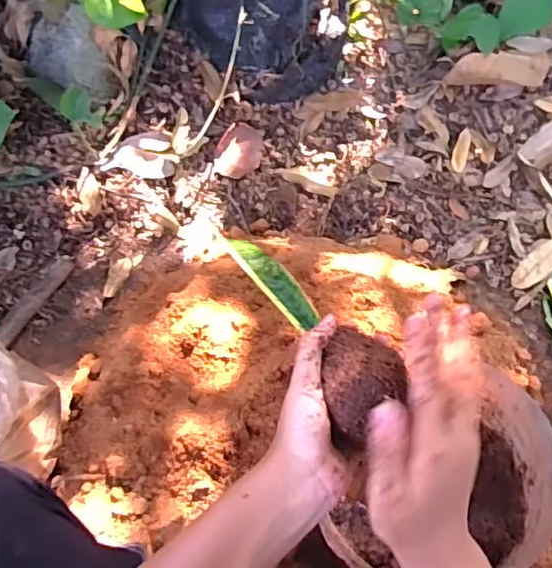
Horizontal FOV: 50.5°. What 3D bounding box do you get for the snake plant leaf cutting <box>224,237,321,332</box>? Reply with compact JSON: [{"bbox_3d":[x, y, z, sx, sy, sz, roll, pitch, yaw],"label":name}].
[{"bbox_3d":[-0.006,-0.008,0.536,0.027,0.009,0.159,-28,39,-12],"label":"snake plant leaf cutting"}]

